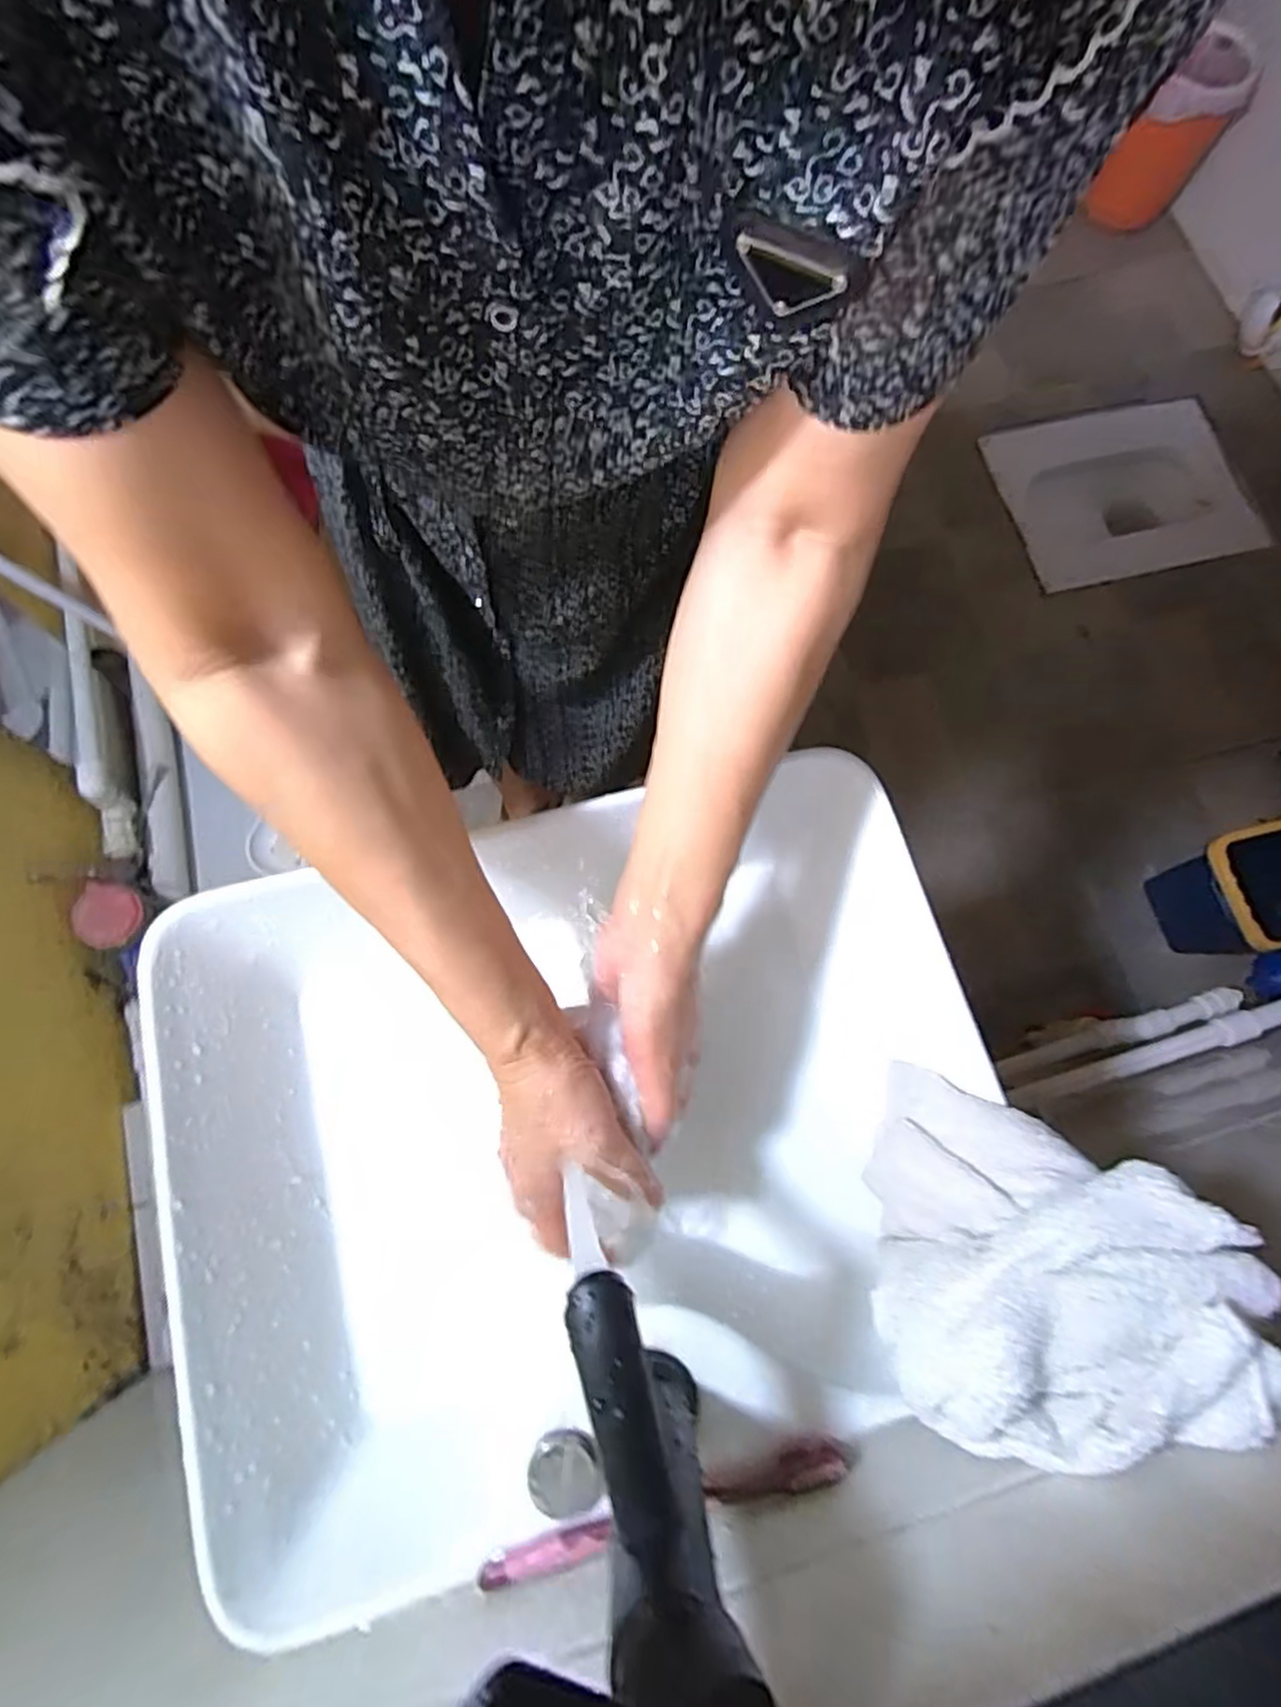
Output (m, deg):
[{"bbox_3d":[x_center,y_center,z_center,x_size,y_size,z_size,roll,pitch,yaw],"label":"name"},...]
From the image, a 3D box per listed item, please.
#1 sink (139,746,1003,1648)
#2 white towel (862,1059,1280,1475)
[{"bbox_3d":[-0.031,0.160,0.458,0.466,0.123,0.361,-11,77,-4],"label":"sink"},{"bbox_3d":[0.212,0.222,0.371,0.158,0.143,0.156,23,77,4],"label":"white towel"}]

